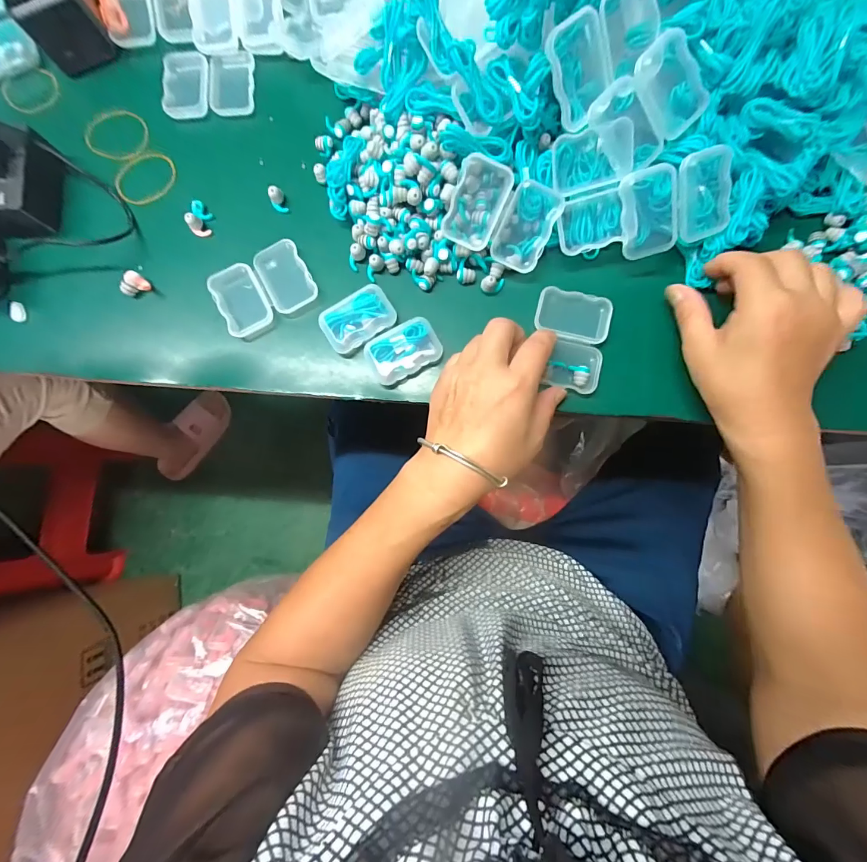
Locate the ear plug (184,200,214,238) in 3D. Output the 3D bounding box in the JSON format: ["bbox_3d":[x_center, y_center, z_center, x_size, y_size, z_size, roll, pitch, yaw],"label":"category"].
[{"bbox_3d":[-0.189,-0.171,0.321,0.019,0.014,0.024,-39,84,-3],"label":"ear plug"}]

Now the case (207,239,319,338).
[{"bbox_3d":[-0.134,-0.112,0.314,0.073,0.011,0.053,-30,84,-2],"label":"case"}]

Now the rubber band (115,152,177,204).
[{"bbox_3d":[-0.238,-0.209,0.329,0.050,0.004,0.039,-37,91,-7],"label":"rubber band"}]

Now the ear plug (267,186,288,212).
[{"bbox_3d":[-0.125,-0.186,0.320,0.012,0.017,0.012,0,84,2],"label":"ear plug"}]

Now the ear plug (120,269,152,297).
[{"bbox_3d":[-0.235,-0.114,0.312,0.015,0.015,0.019,26,85,4],"label":"ear plug"}]

